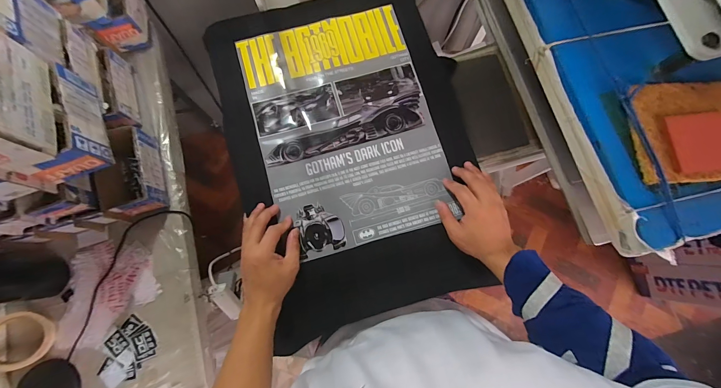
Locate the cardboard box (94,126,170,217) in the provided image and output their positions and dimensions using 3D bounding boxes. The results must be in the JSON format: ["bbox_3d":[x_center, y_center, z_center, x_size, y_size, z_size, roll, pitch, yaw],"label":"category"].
[{"bbox_3d":[-0.461,-0.047,0.621,0.097,0.081,0.176,-17,78,-4],"label":"cardboard box"}]

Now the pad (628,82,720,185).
[{"bbox_3d":[0.447,-0.084,0.407,0.170,0.019,0.132,-3,77,-1],"label":"pad"}]

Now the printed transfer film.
[{"bbox_3d":[-0.029,-0.125,0.547,0.299,0.011,0.421,-16,78,-4],"label":"printed transfer film"}]

